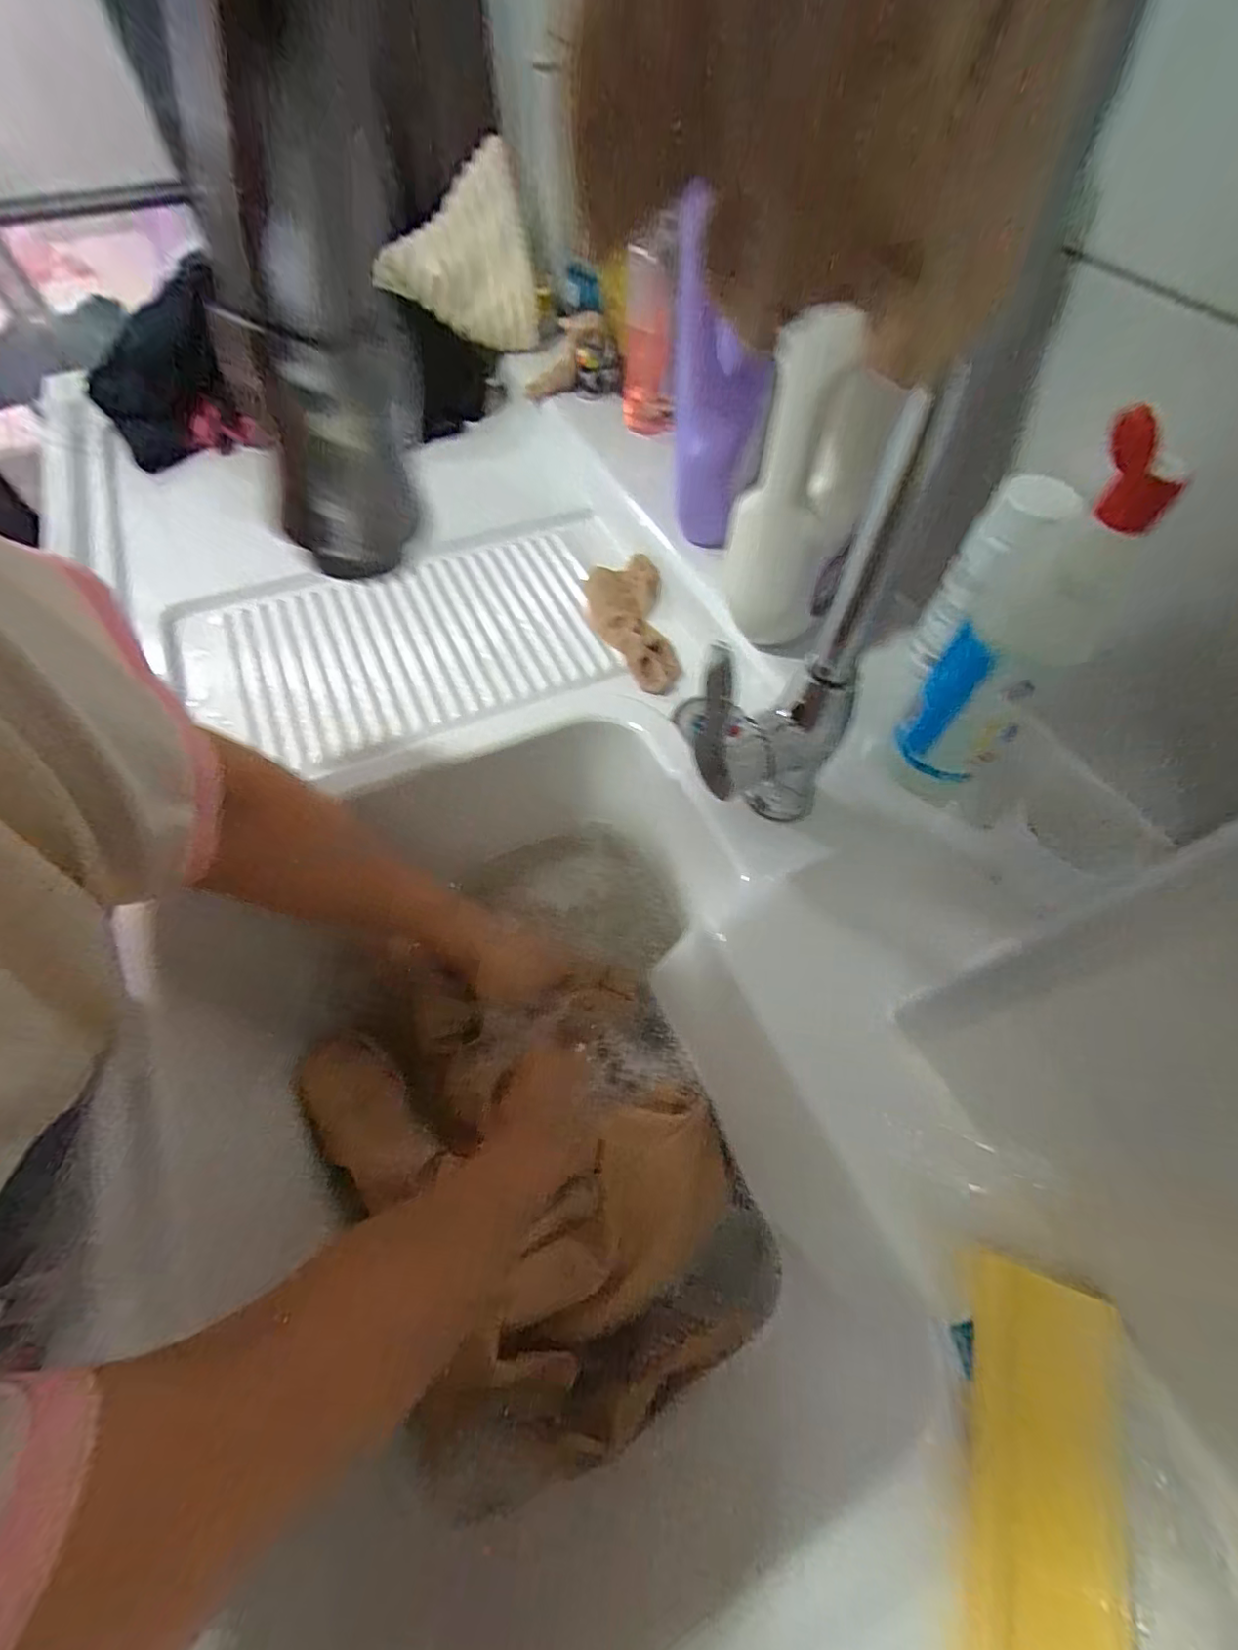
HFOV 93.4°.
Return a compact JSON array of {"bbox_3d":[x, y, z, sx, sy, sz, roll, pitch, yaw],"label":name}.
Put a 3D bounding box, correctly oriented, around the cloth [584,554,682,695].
[{"bbox_3d":[0.010,-0.183,0.529,0.069,0.029,0.162,-9,61,-6],"label":"cloth"}]

